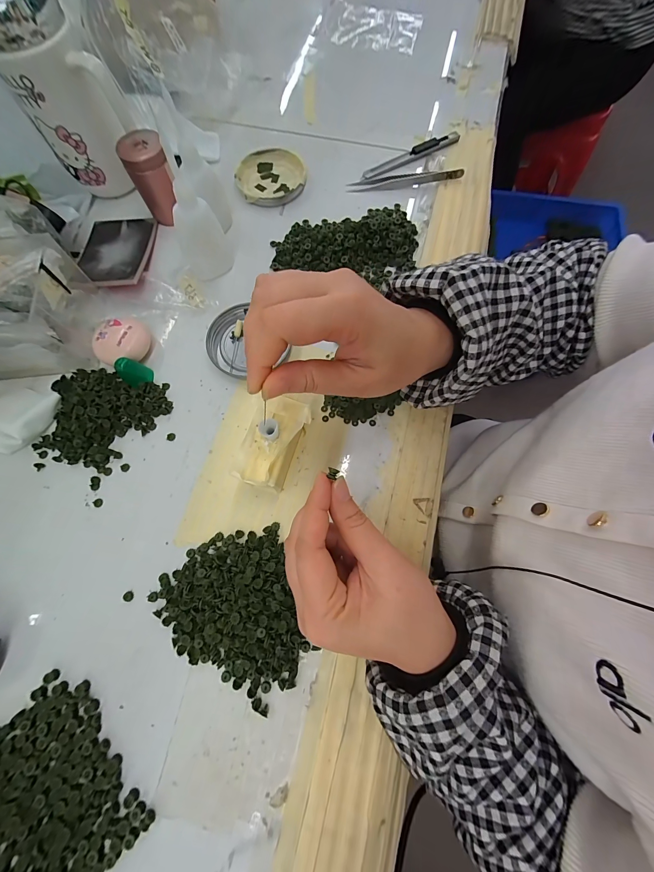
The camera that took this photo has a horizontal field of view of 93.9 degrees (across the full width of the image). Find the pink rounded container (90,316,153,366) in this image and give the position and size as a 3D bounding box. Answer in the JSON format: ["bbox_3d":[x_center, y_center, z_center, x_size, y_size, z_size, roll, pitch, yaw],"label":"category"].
[{"bbox_3d":[-0.190,-0.088,0.282,0.044,0.018,0.047,0,73,0],"label":"pink rounded container"}]

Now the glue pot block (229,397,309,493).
[{"bbox_3d":[-0.044,0.011,0.247,0.042,0.038,0.064,22,75,6],"label":"glue pot block"}]

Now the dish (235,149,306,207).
[{"bbox_3d":[-0.065,-0.301,0.354,0.077,0.009,0.079,0,73,0],"label":"dish"}]

